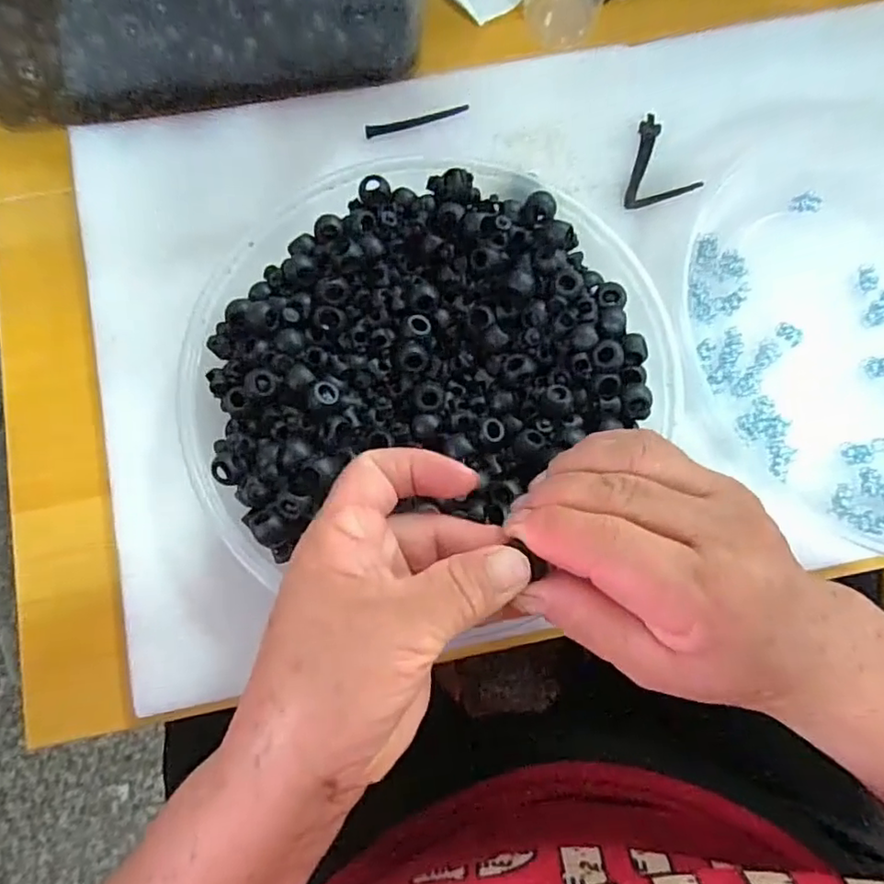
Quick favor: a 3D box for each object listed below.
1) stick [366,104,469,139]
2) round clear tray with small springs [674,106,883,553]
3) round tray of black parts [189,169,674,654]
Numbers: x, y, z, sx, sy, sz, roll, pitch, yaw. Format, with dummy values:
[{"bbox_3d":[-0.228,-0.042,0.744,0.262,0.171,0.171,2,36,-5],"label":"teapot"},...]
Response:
[{"bbox_3d":[-0.014,-0.191,0.358,0.062,0.004,0.007,-16,79,-3],"label":"stick"},{"bbox_3d":[0.245,-0.065,0.320,0.226,0.035,0.236,0,79,0],"label":"round clear tray with small springs"},{"bbox_3d":[-0.004,-0.035,0.301,0.220,0.043,0.231,0,79,0],"label":"round tray of black parts"}]

